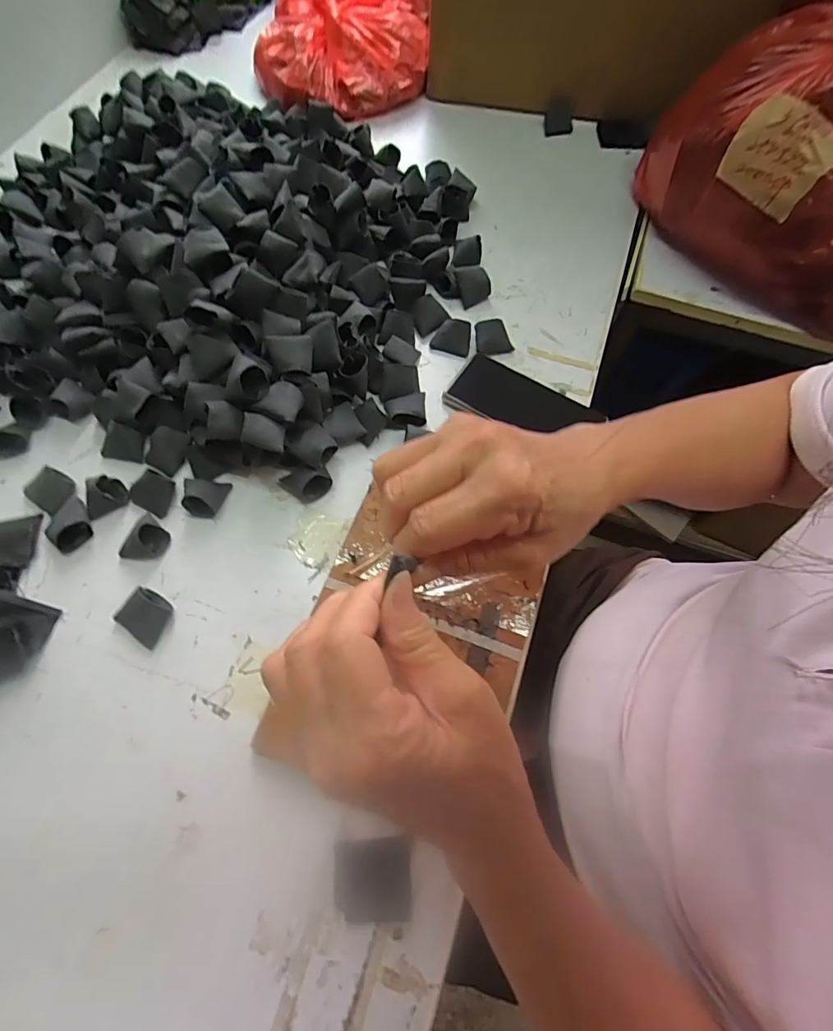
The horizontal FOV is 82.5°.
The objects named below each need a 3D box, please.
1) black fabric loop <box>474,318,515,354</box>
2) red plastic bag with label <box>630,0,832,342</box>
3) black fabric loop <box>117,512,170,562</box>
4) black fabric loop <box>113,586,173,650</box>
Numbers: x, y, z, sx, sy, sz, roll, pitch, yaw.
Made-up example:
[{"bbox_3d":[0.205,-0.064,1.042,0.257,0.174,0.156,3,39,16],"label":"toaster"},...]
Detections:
[{"bbox_3d":[0.087,-0.198,0.530,0.041,0.023,0.031,-6,66,-4],"label":"black fabric loop"},{"bbox_3d":[0.402,-0.353,0.502,0.301,0.209,0.181,24,68,9],"label":"red plastic bag with label"},{"bbox_3d":[-0.249,0.020,0.426,0.039,0.029,0.042,0,66,-1],"label":"black fabric loop"},{"bbox_3d":[-0.231,0.084,0.406,0.041,0.015,0.036,32,69,13],"label":"black fabric loop"}]

